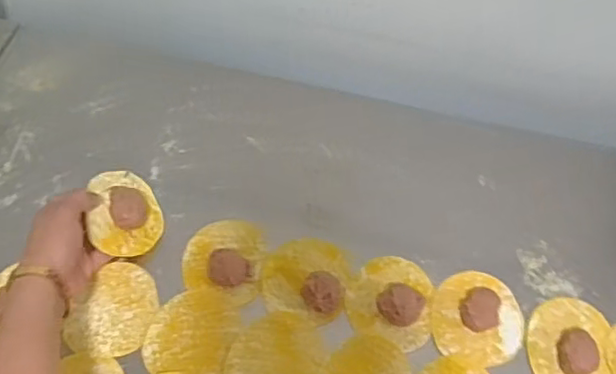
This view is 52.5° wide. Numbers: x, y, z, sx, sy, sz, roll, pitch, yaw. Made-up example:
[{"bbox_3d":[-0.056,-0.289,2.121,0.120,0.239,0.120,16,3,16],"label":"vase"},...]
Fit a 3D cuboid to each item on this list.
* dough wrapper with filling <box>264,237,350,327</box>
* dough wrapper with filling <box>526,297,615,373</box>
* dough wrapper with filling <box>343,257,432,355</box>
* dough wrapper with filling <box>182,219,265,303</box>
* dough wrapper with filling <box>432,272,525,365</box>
[{"bbox_3d":[-0.001,0.077,0.566,0.077,0.025,0.076,1,60,-1],"label":"dough wrapper with filling"},{"bbox_3d":[0.230,0.133,0.538,0.071,0.022,0.082,9,60,3],"label":"dough wrapper with filling"},{"bbox_3d":[0.078,0.097,0.560,0.077,0.022,0.078,1,60,-1],"label":"dough wrapper with filling"},{"bbox_3d":[-0.077,0.064,0.579,0.074,0.016,0.081,1,60,-1],"label":"dough wrapper with filling"},{"bbox_3d":[0.151,0.112,0.552,0.079,0.016,0.082,1,60,-1],"label":"dough wrapper with filling"}]

